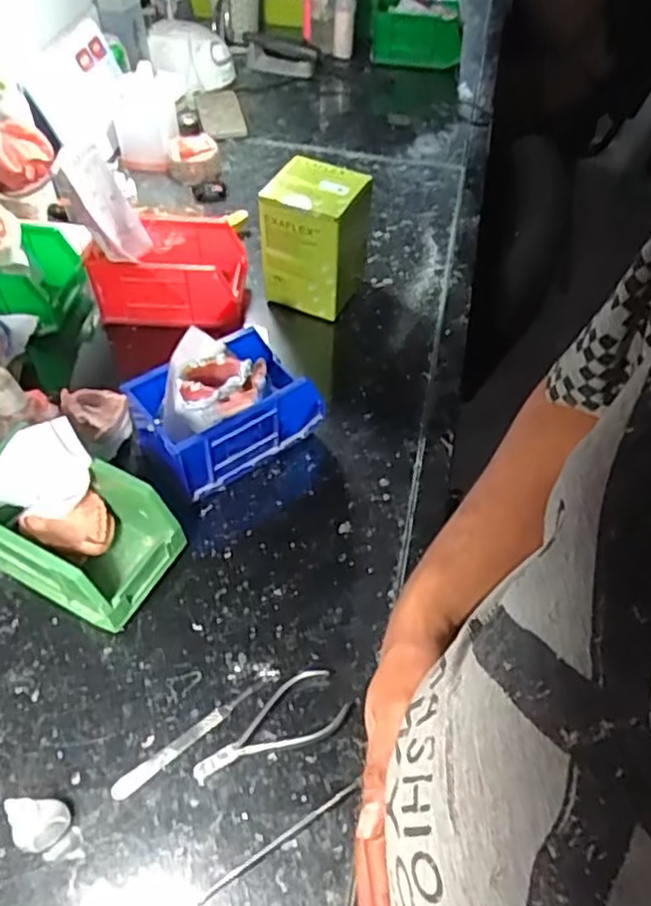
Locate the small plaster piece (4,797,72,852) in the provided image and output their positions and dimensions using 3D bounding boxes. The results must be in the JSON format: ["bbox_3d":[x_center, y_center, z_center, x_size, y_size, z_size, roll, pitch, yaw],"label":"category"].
[{"bbox_3d":[-0.194,0.253,0.469,0.030,0.068,0.025,-12,53,-12],"label":"small plaster piece"}]

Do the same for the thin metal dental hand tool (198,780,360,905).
[{"bbox_3d":[-0.031,0.274,0.489,0.130,0.007,0.005,-26,58,-22],"label":"thin metal dental hand tool"}]

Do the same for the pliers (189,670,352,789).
[{"bbox_3d":[-0.040,0.218,0.532,0.124,0.010,0.053,-33,60,-25],"label":"pliers"}]

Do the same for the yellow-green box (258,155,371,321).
[{"bbox_3d":[-0.010,-0.248,0.812,0.109,0.152,0.094,16,53,10],"label":"yellow-green box"}]

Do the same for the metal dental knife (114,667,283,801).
[{"bbox_3d":[-0.099,0.215,0.538,0.146,0.006,0.014,-33,60,-25],"label":"metal dental knife"}]

